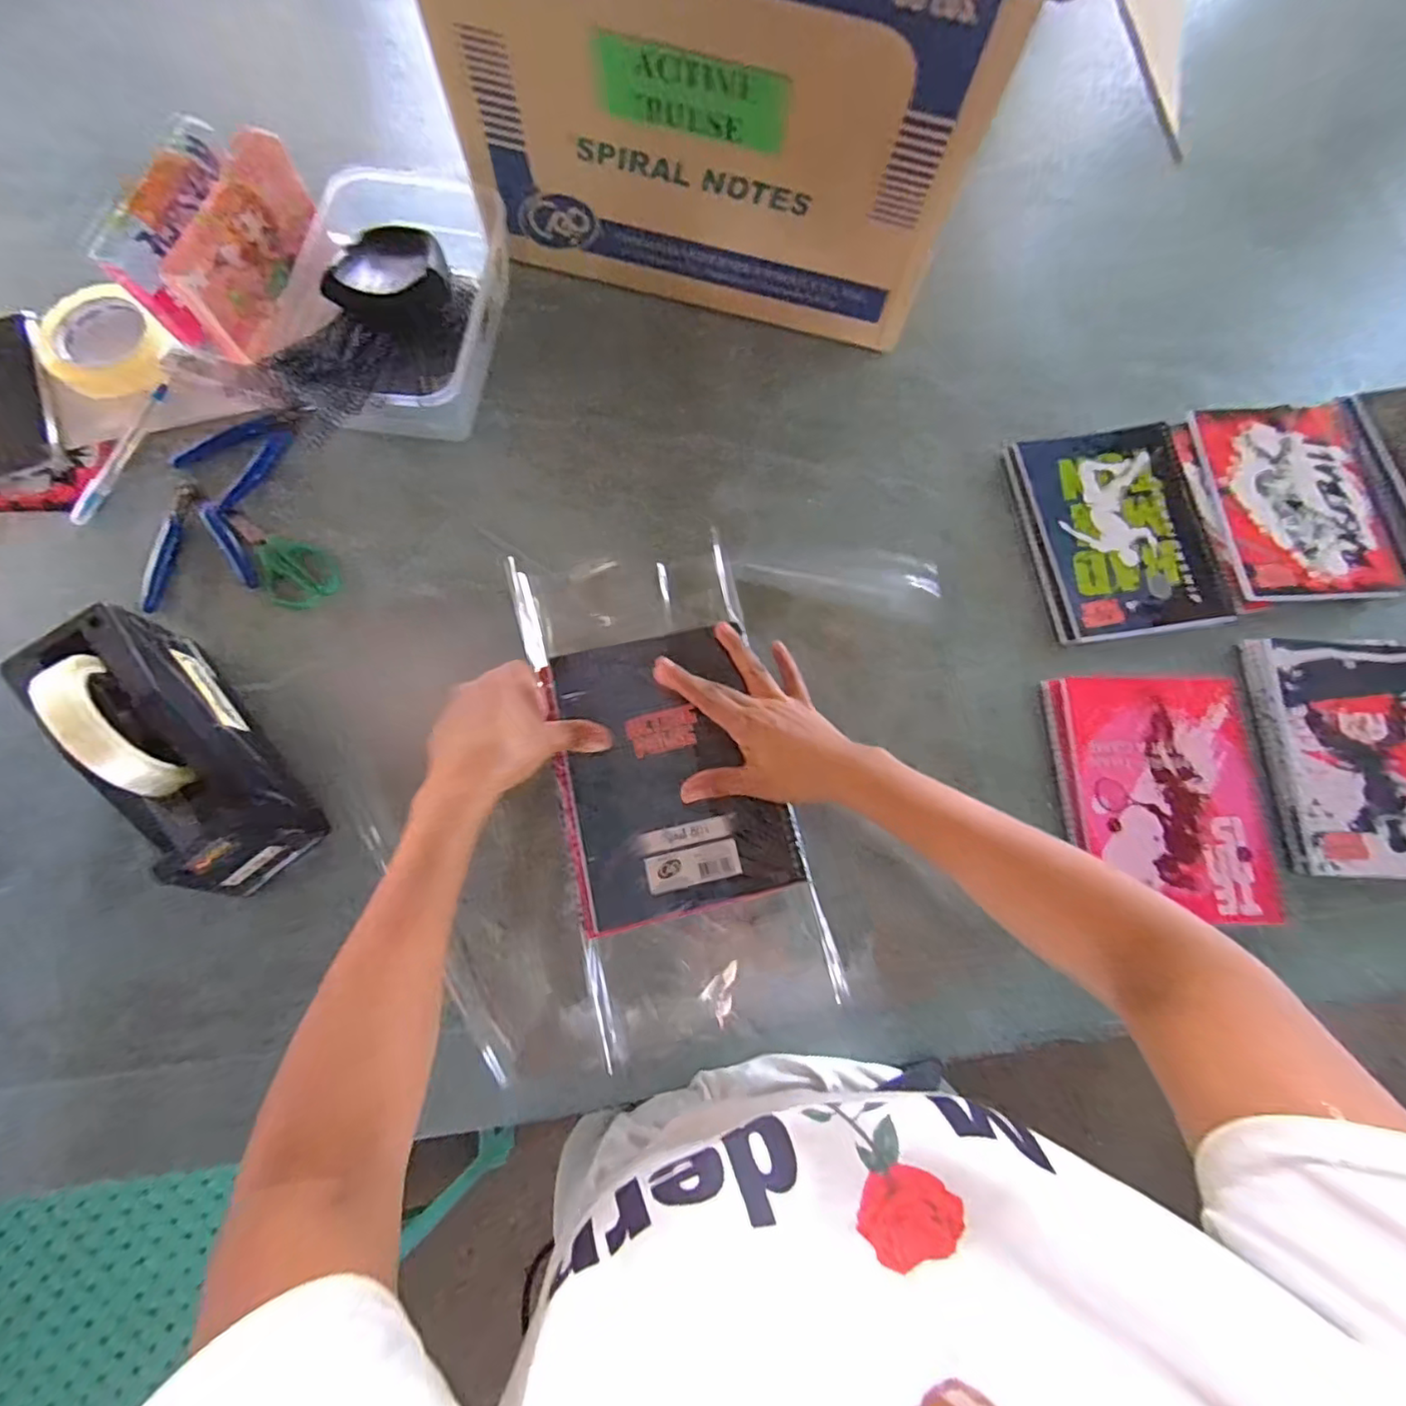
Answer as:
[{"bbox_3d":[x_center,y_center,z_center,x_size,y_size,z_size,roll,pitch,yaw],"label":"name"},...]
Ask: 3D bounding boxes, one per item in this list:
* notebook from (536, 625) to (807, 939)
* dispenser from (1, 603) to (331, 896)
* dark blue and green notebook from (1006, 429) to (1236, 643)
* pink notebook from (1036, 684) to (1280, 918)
[{"bbox_3d":[-0.027,0.048,0.443,0.148,0.021,0.194,-14,75,-5],"label":"notebook"},{"bbox_3d":[-0.365,0.030,0.416,0.076,0.123,0.202,-37,80,-11],"label":"dispenser"},{"bbox_3d":[0.370,-0.153,0.542,0.161,0.013,0.190,-6,77,-5],"label":"dark blue and green notebook"},{"bbox_3d":[0.366,0.072,0.488,0.157,0.013,0.189,-1,77,-4],"label":"pink notebook"}]

